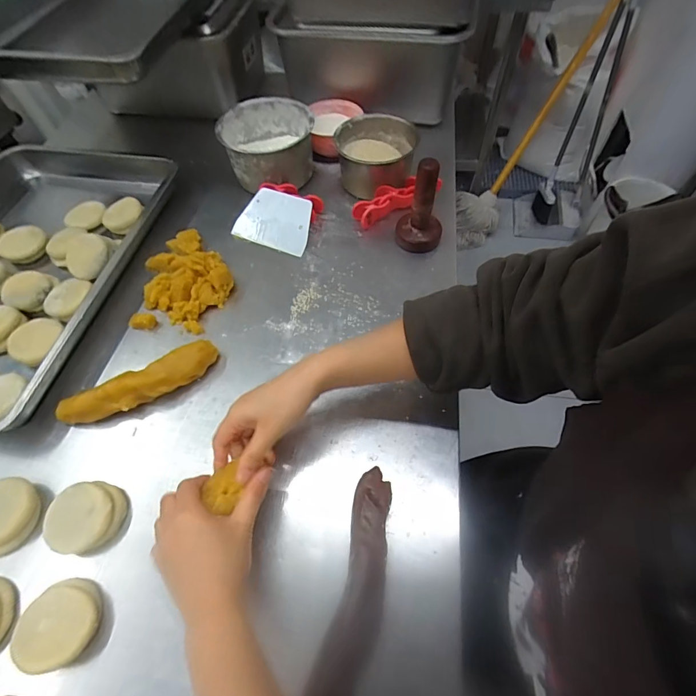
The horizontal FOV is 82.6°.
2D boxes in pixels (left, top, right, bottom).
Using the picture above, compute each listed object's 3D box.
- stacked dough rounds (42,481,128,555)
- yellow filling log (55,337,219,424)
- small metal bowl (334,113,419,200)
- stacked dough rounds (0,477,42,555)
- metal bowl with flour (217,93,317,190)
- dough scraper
[{"bbox_3d":[-0.267,0.174,0.408,0.072,0.031,0.067,-2,59,3],"label":"stacked dough rounds"},{"bbox_3d":[-0.243,0.044,0.468,0.179,0.033,0.038,-25,60,-11],"label":"yellow filling log"},{"bbox_3d":[0.043,-0.314,0.648,0.123,0.070,0.129,-2,59,3],"label":"small metal bowl"},{"bbox_3d":[-0.352,0.172,0.409,0.061,0.030,0.067,-2,59,3],"label":"stacked dough rounds"},{"bbox_3d":[-0.131,-0.336,0.660,0.148,0.077,0.145,-2,59,3],"label":"metal bowl with flour"},{"bbox_3d":[-0.111,-0.198,0.611,0.117,0.009,0.087,20,88,12],"label":"dough scraper"}]

